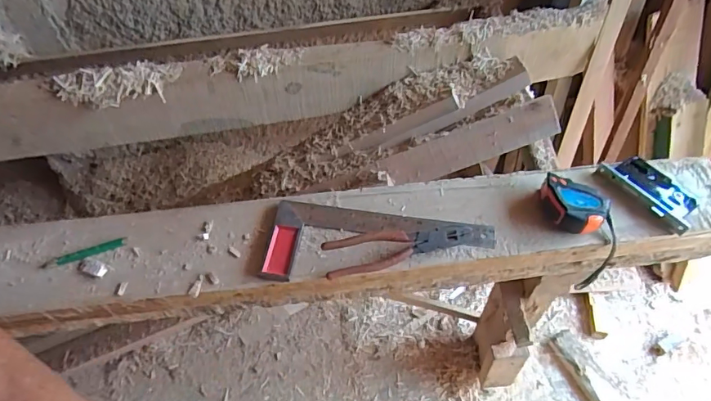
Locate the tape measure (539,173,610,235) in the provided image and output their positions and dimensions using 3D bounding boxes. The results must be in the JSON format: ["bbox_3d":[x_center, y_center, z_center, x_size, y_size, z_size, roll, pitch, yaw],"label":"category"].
[{"bbox_3d":[0.295,0.007,0.654,0.091,0.040,0.067,31,57,22],"label":"tape measure"}]

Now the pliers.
[{"bbox_3d":[0.058,0.060,0.622,0.196,0.031,0.039,-9,52,-7],"label":"pliers"}]

